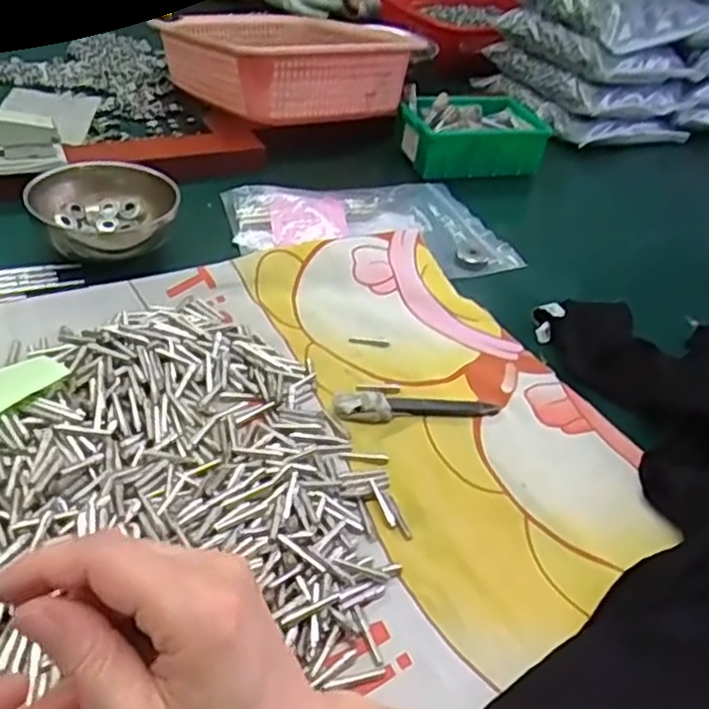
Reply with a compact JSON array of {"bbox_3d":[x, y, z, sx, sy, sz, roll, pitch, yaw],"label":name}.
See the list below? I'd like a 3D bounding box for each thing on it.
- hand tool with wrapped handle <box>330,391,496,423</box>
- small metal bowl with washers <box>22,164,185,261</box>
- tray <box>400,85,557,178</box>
[{"bbox_3d":[0.042,0.032,0.458,0.108,0.014,0.016,-1,40,-11],"label":"hand tool with wrapped handle"},{"bbox_3d":[-0.190,-0.106,0.550,0.101,0.052,0.092,19,41,14],"label":"small metal bowl with washers"},{"bbox_3d":[0.125,-0.233,0.764,0.148,0.052,0.098,0,40,-9],"label":"tray"}]

